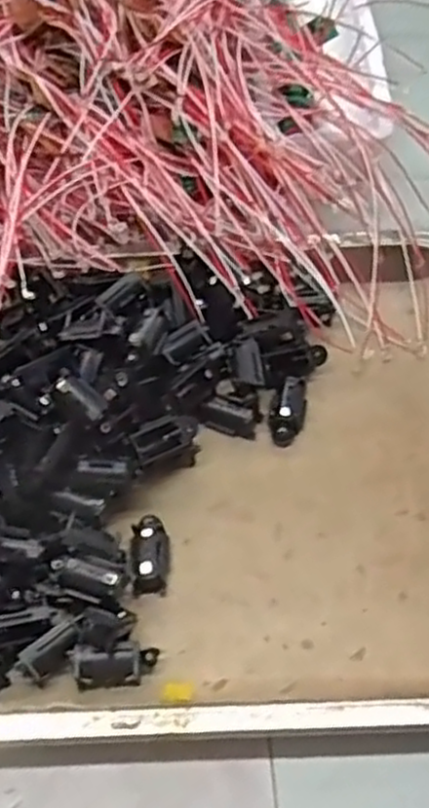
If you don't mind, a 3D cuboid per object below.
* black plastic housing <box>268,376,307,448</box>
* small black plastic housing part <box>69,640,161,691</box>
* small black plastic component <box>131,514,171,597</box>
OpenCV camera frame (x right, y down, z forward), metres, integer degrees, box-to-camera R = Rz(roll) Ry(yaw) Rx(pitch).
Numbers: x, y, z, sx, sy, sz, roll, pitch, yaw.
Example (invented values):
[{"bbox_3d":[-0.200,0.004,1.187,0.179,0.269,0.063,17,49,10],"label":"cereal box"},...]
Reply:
[{"bbox_3d":[0.037,0.003,0.372,0.017,0.014,0.037,12,71,10],"label":"black plastic housing"},{"bbox_3d":[-0.041,0.108,0.307,0.034,0.017,0.015,-7,57,-3],"label":"small black plastic housing part"},{"bbox_3d":[-0.029,0.066,0.335,0.017,0.016,0.036,-4,57,0],"label":"small black plastic component"}]

